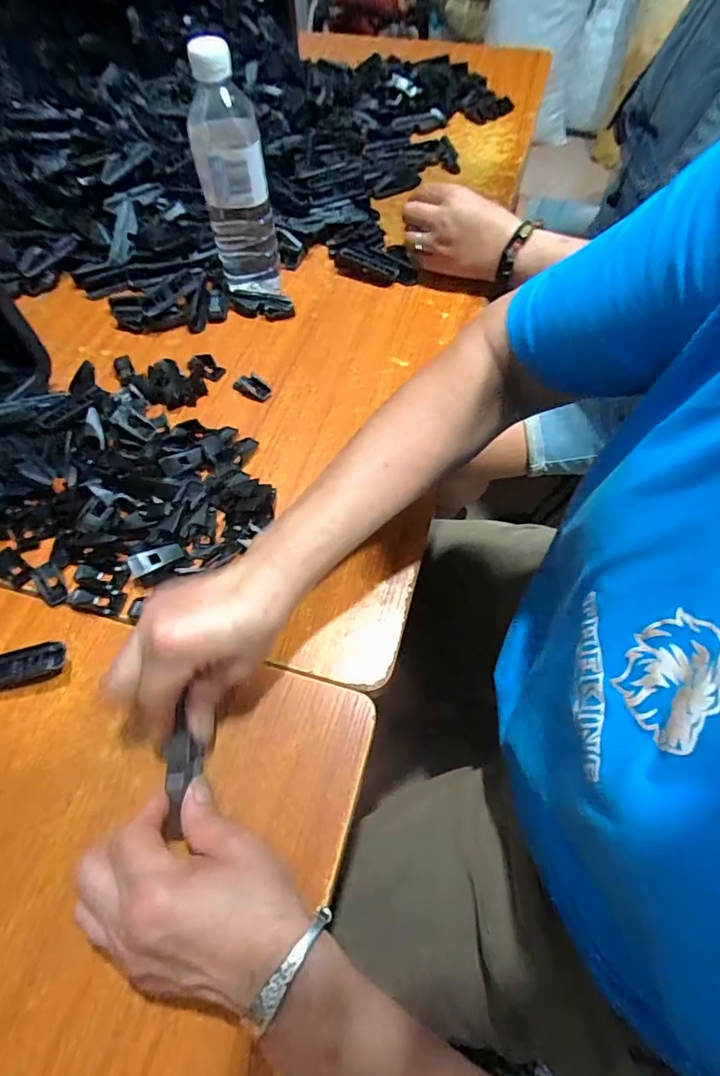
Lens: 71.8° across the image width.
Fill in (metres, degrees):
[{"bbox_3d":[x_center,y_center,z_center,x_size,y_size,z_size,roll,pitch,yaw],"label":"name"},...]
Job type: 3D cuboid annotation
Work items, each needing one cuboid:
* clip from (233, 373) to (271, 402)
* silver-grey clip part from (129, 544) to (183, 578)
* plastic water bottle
[{"bbox_3d":[-0.107,-0.152,0.498,0.038,0.008,0.024,32,66,18],"label":"clip"},{"bbox_3d":[-0.159,0.016,0.388,0.040,0.009,0.016,-25,64,-37],"label":"silver-grey clip part"},{"bbox_3d":[-0.124,-0.352,0.495,0.064,0.198,0.055,-8,61,-3],"label":"plastic water bottle"}]

